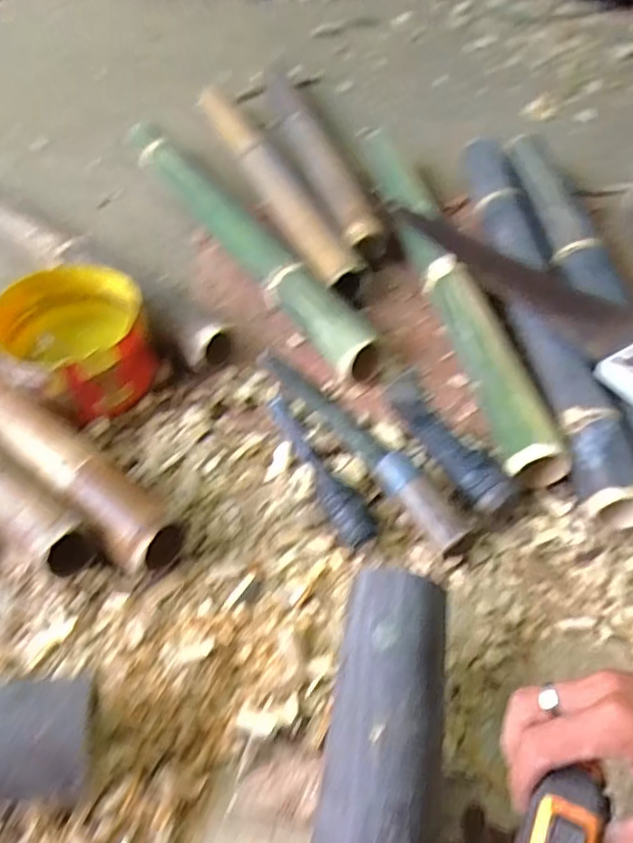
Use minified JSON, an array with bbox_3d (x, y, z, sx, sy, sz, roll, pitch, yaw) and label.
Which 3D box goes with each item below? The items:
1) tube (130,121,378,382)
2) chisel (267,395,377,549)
[{"bbox_3d":[-0.117,-0.278,0.819,0.075,0.057,0.653,-26,56,-20],"label":"tube"},{"bbox_3d":[-0.001,0.039,0.580,0.032,0.028,0.194,-20,54,-17],"label":"chisel"}]

